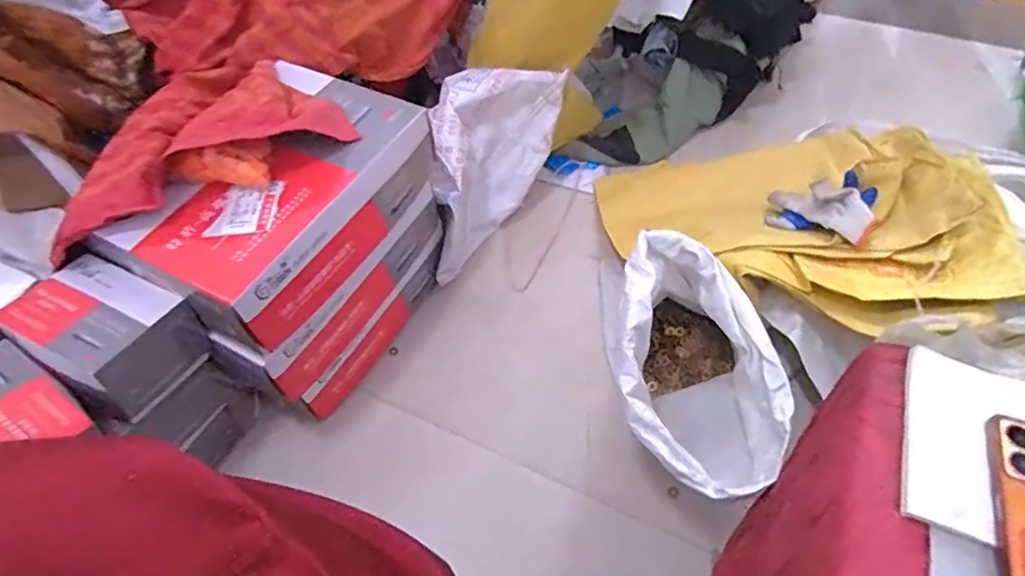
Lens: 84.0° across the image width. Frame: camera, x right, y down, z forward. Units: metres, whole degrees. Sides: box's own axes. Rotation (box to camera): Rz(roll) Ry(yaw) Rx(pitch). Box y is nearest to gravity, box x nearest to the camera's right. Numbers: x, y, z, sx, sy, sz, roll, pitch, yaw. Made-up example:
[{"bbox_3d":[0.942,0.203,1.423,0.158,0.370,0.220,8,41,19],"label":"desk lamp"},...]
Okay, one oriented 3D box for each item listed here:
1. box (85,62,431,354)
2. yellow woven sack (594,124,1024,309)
[{"bbox_3d":[-0.321,-0.133,0.815,0.244,0.125,0.404,24,58,19],"label":"box"},{"bbox_3d":[0.510,-0.150,1.086,0.697,0.189,0.567,11,55,10],"label":"yellow woven sack"}]

